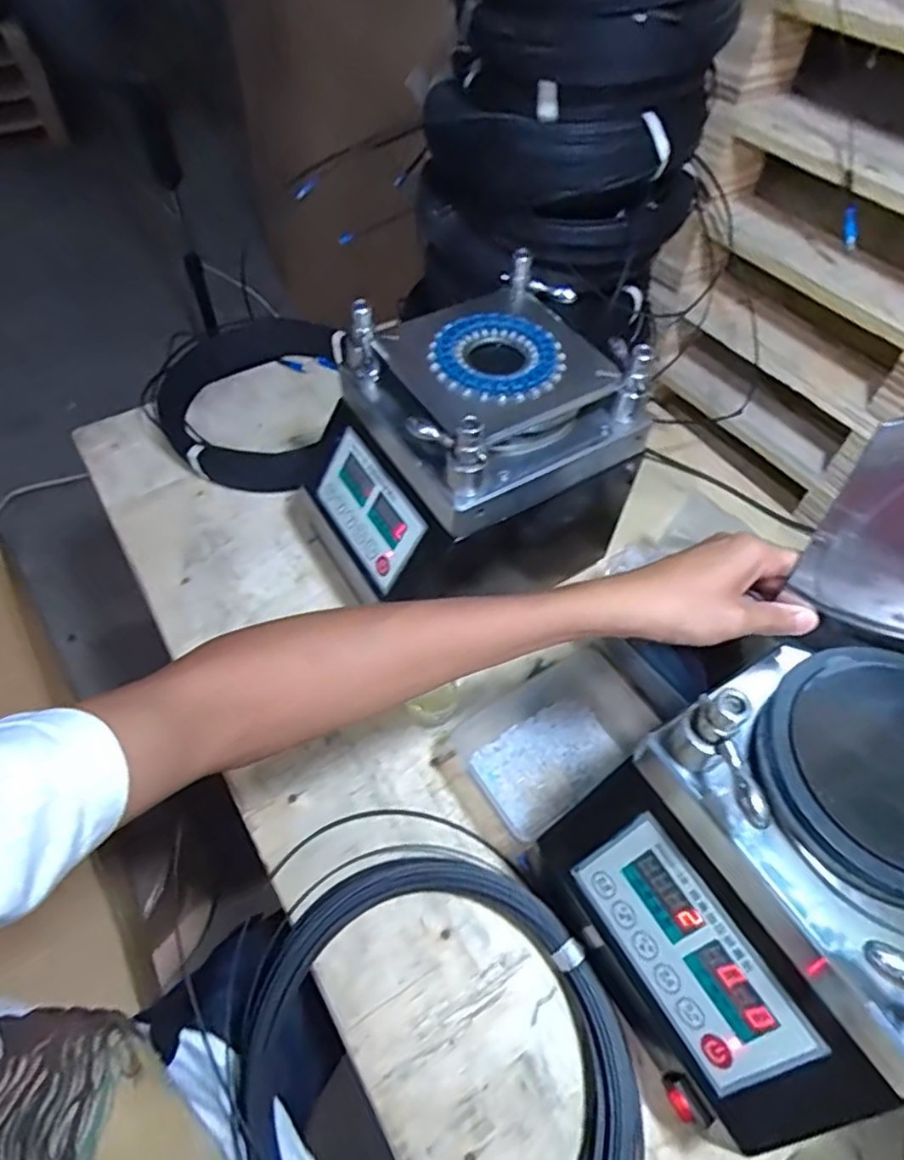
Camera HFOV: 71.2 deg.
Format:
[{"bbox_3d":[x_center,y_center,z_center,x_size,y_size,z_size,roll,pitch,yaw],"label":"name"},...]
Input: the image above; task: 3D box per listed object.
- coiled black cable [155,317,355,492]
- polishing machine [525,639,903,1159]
[{"bbox_3d":[-0.262,-0.239,0.874,0.259,0.076,0.280,1,55,-1],"label":"coiled black cable"},{"bbox_3d":[0.239,0.189,0.429,0.273,0.243,0.214,-25,59,-17],"label":"polishing machine"}]

